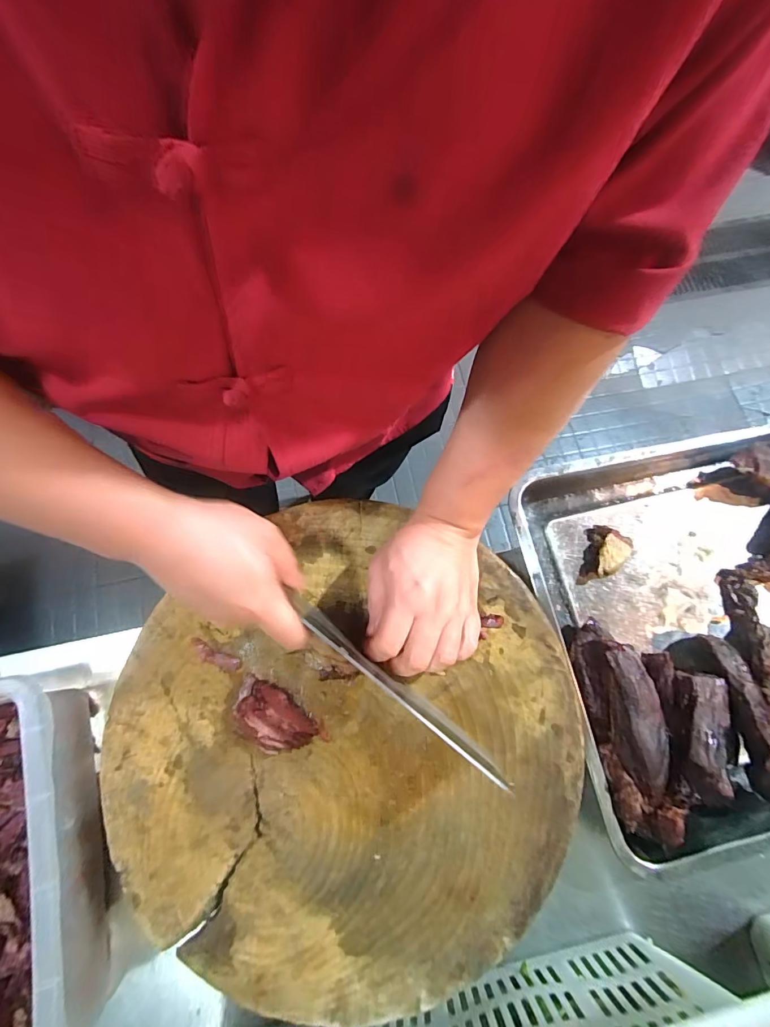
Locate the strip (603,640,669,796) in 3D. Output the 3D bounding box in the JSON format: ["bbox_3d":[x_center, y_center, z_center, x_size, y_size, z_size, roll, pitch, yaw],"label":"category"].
[{"bbox_3d":[0.238,0.191,0.419,0.039,0.021,0.124,-3,75,-2],"label":"strip"}]

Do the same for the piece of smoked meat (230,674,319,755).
[{"bbox_3d":[-0.100,0.178,0.385,0.076,0.020,0.044,37,78,8],"label":"piece of smoked meat"}]

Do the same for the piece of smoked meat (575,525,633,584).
[{"bbox_3d":[0.252,0.049,0.505,0.052,0.020,0.066,14,75,3],"label":"piece of smoked meat"}]

